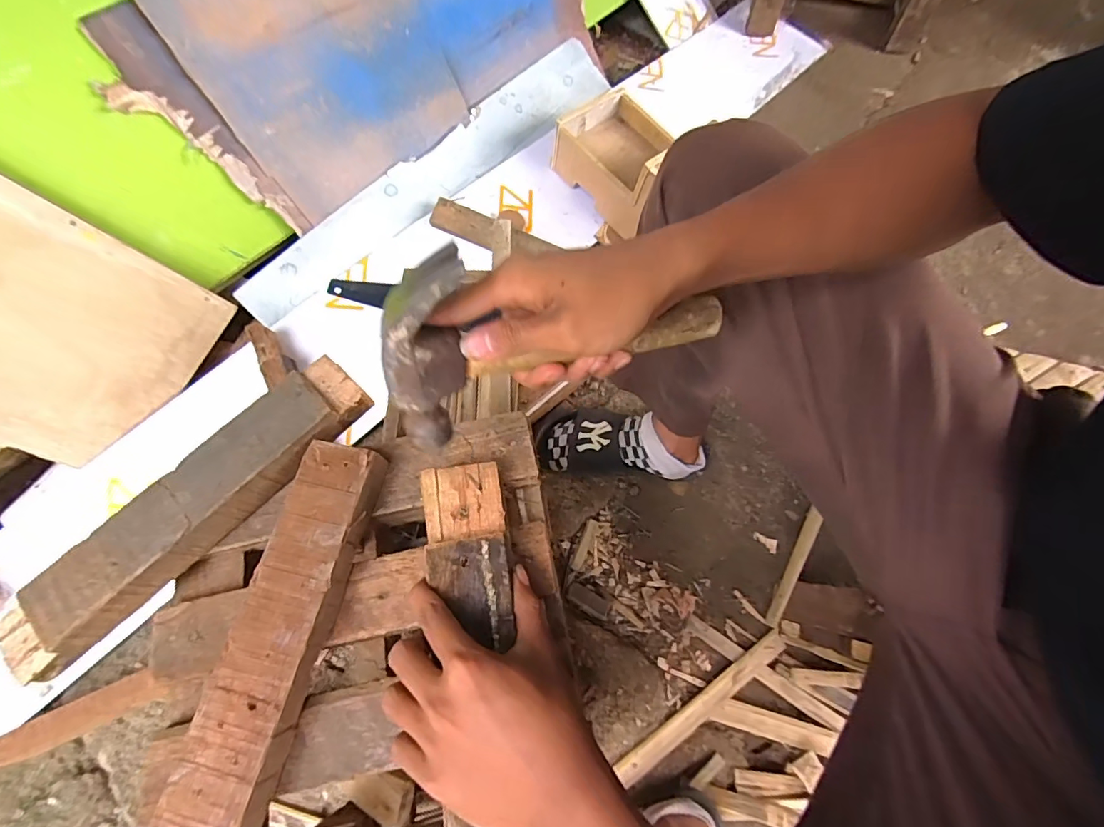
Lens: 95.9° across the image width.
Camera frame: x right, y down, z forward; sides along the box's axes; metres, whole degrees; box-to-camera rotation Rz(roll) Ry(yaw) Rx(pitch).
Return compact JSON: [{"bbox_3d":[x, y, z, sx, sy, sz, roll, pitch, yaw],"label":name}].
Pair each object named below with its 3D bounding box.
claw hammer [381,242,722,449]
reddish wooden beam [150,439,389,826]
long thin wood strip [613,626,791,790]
[{"bbox_3d":[0.003,-0.060,0.302,0.214,0.117,0.030,-19,46,-6],"label":"claw hammer"},{"bbox_3d":[-0.197,0.182,0.344,0.065,0.037,0.331,11,69,2],"label":"reddish wooden beam"},{"bbox_3d":[0.218,0.412,0.707,0.294,0.020,0.032,-31,73,-13],"label":"long thin wood strip"}]

